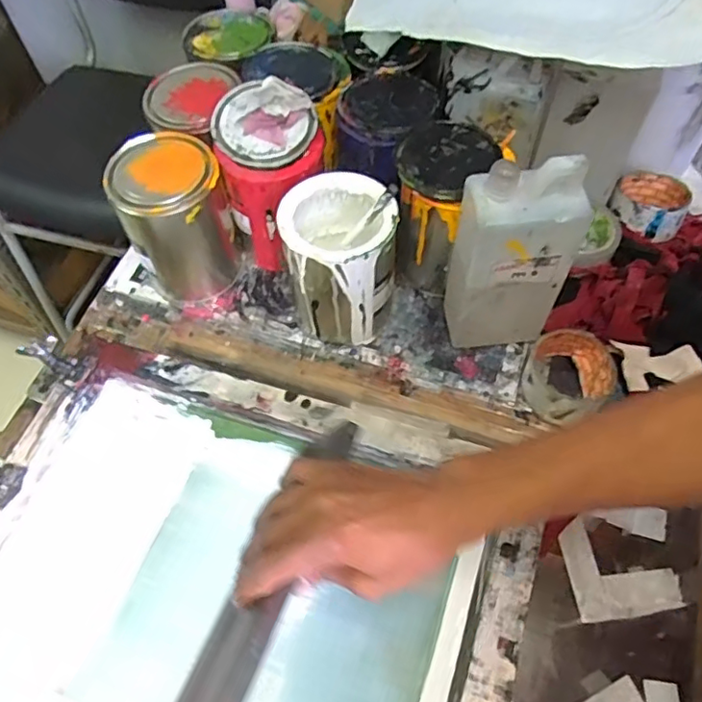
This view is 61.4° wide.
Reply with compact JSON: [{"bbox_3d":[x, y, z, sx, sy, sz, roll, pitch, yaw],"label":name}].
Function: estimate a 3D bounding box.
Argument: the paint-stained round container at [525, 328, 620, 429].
[{"bbox_3d":[0.215,0.025,0.586,0.083,0.046,0.095,29,64,16],"label":"paint-stained round container"}]

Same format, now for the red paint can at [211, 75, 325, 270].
[{"bbox_3d":[-0.081,-0.188,0.640,0.108,0.166,0.121,-14,61,-8],"label":"red paint can"}]

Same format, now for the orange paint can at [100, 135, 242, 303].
[{"bbox_3d":[-0.183,-0.137,0.638,0.107,0.154,0.100,-22,62,-12],"label":"orange paint can"}]

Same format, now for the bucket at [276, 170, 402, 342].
[{"bbox_3d":[-0.010,-0.090,0.607,0.104,0.151,0.105,0,60,0],"label":"bucket"}]

